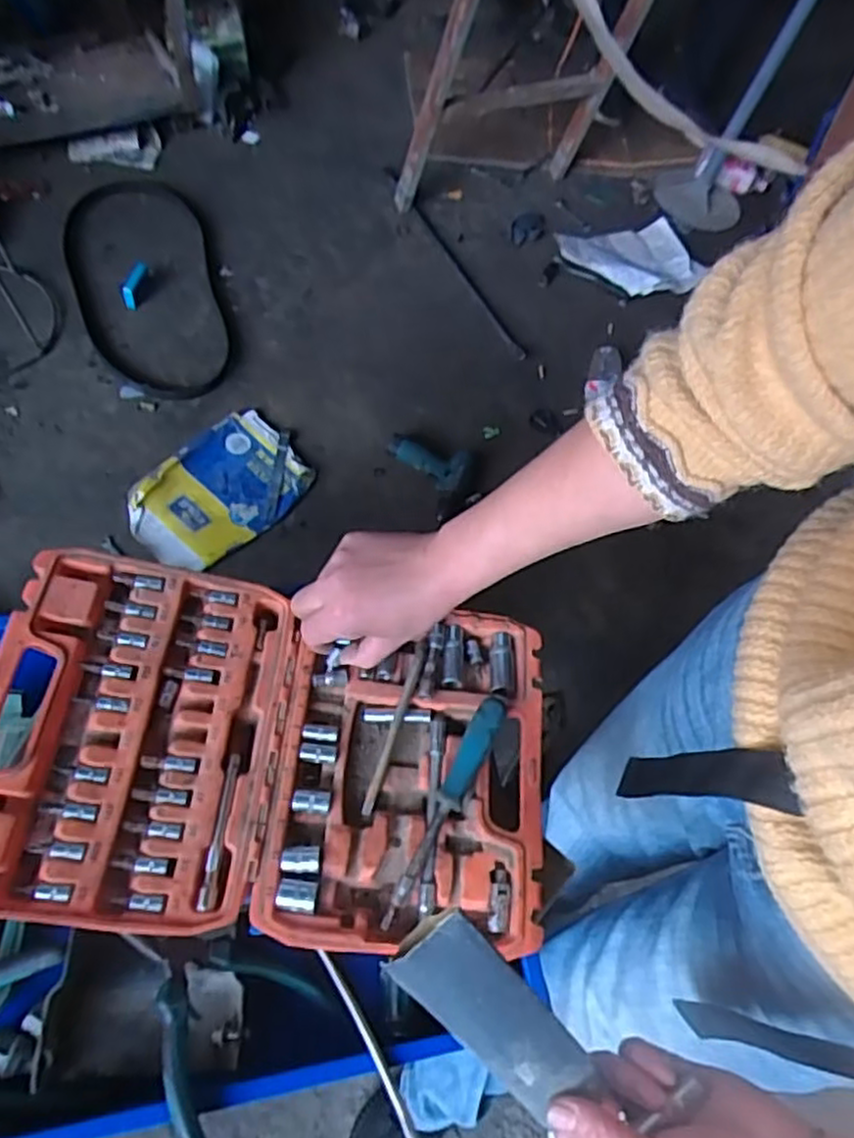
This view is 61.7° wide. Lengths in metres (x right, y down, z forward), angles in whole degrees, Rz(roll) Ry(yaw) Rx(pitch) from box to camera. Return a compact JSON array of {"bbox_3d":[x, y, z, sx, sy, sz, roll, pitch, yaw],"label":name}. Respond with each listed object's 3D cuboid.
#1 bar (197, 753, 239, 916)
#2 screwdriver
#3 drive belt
[{"bbox_3d":[-0.137,0.173,0.475,0.011,0.008,0.098,6,63,-6],"label":"bar"},{"bbox_3d":[0.015,0.159,0.482,0.019,0.017,0.165,27,63,5],"label":"screwdriver"},{"bbox_3d":[-0.587,-0.576,1.490,0.287,0.061,0.535,-14,79,-7],"label":"drive belt"}]

